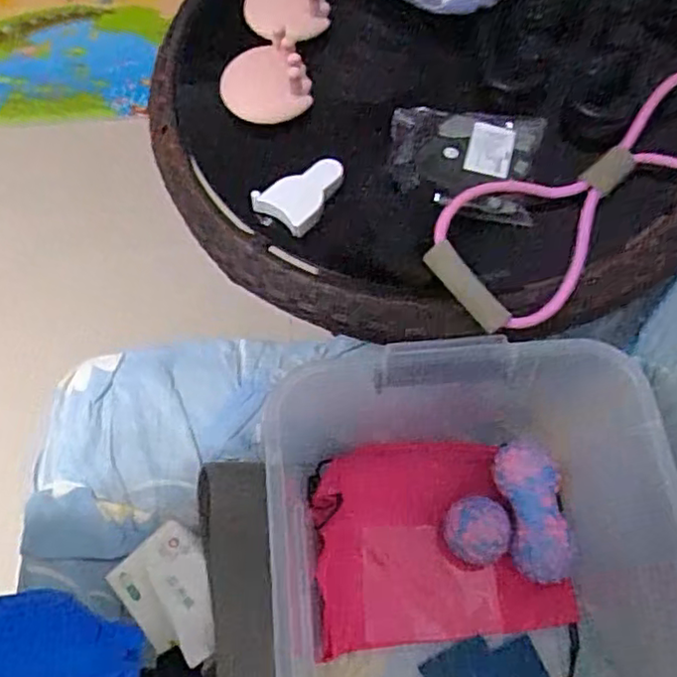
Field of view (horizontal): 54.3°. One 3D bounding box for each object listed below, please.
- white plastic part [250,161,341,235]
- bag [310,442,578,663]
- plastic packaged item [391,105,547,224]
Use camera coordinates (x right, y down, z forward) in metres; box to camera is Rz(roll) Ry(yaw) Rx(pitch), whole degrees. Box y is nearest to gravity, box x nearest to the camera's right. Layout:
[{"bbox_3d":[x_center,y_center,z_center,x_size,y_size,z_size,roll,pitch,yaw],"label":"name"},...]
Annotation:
[{"bbox_3d":[-0.038,-0.147,0.651,0.062,0.019,0.081,31,71,16],"label":"white plastic part"},{"bbox_3d":[0.105,0.217,0.720,0.265,0.061,0.209,-8,66,0],"label":"bag"},{"bbox_3d":[0.122,-0.175,0.651,0.143,0.023,0.116,11,67,8],"label":"plastic packaged item"}]

